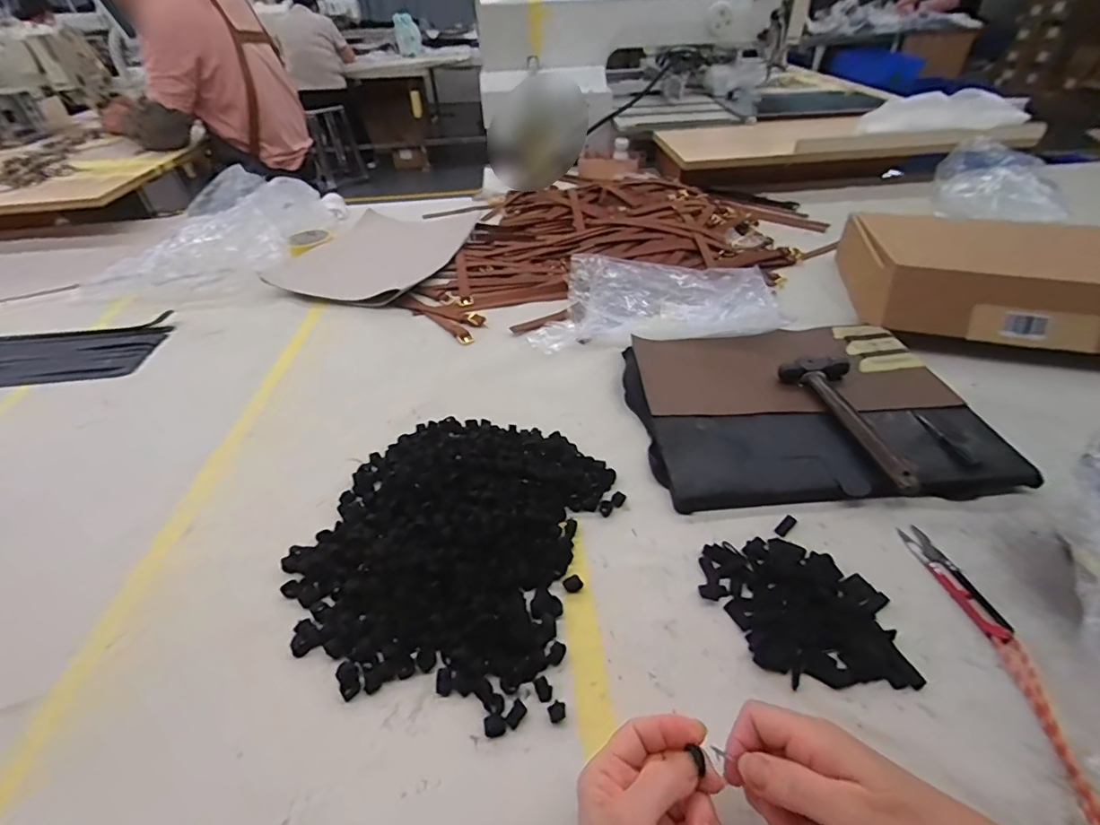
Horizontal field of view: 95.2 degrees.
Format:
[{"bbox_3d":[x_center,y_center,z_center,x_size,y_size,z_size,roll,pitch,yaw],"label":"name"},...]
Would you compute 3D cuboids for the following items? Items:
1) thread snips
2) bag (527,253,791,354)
[{"bbox_3d":[0.332,0.137,0.412,0.024,0.008,0.104,-8,42,-6],"label":"thread snips"},{"bbox_3d":[0.146,-0.164,0.733,0.347,0.040,0.205,1,42,5],"label":"bag"}]

